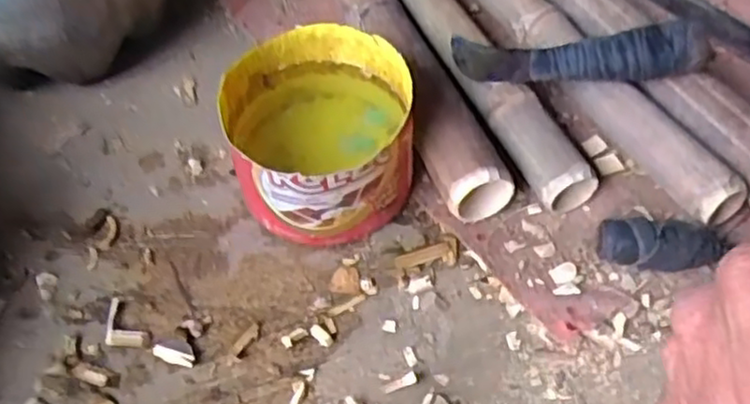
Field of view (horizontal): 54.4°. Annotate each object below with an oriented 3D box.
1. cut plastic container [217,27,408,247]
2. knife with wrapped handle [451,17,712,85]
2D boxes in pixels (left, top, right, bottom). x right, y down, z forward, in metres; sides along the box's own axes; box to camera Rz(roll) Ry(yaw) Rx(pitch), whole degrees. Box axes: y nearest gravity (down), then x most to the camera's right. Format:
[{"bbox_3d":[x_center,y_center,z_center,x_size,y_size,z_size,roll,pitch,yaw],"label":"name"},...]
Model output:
[{"bbox_3d":[-0.045,-0.049,0.599,0.147,0.106,0.157,0,50,-1],"label":"cut plastic container"},{"bbox_3d":[0.170,-0.123,0.629,0.210,0.042,0.048,0,48,23],"label":"knife with wrapped handle"}]

